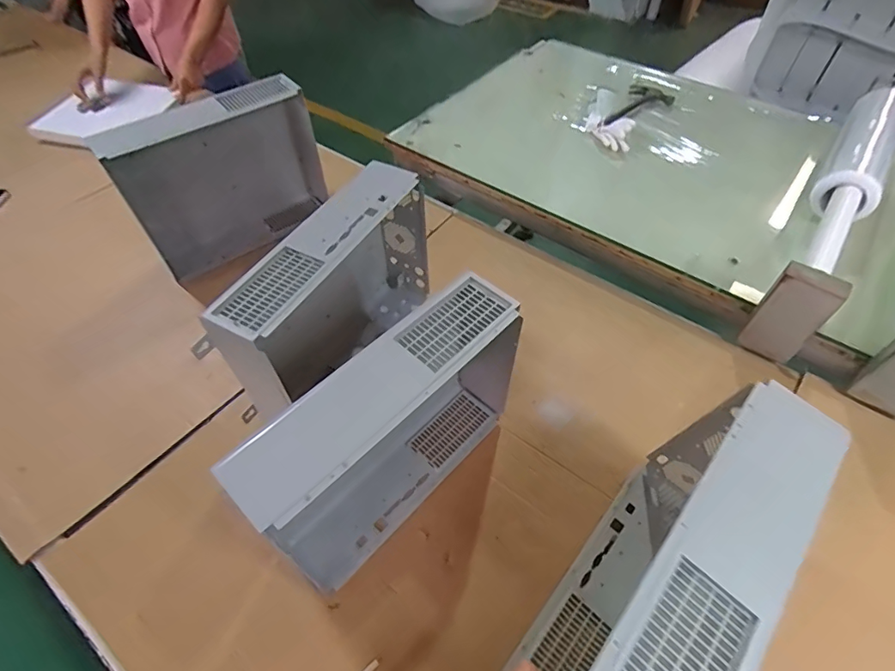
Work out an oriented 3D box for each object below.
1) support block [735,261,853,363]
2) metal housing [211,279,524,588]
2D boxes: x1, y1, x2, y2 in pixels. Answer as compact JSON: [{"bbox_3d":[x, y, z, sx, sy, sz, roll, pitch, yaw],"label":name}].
[{"bbox_3d":[0.628,-0.037,0.888,0.060,0.174,0.099,-37,61,-25],"label":"support block"},{"bbox_3d":[-0.053,0.124,0.737,0.119,0.317,0.490,36,60,25],"label":"metal housing"}]

